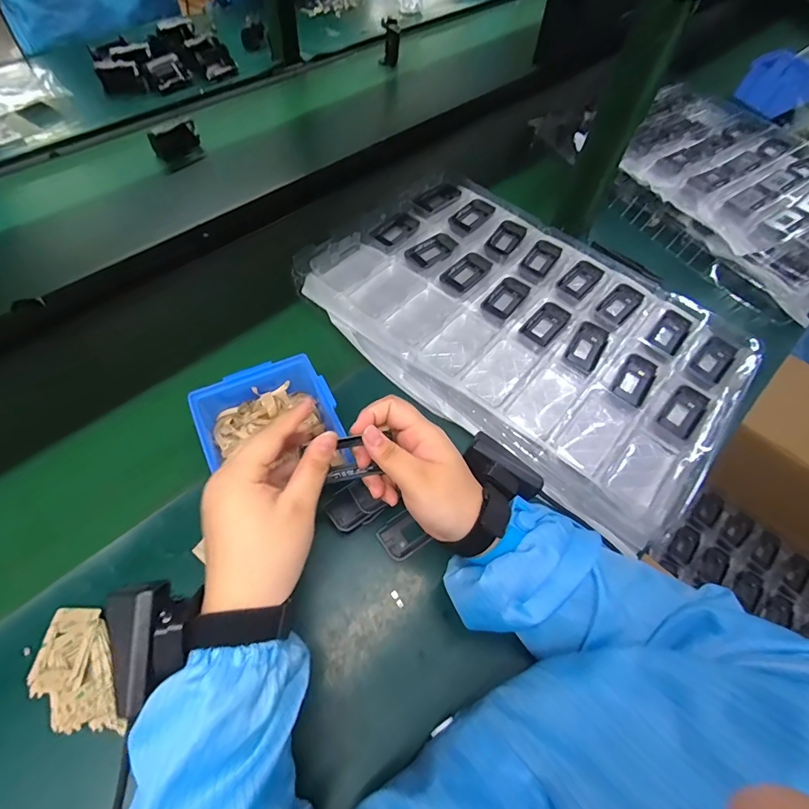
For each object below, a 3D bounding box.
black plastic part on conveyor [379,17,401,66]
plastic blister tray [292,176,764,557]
[{"bbox_3d":[-0.031,-0.780,0.944,0.042,0.087,0.027,3,59,-3],"label":"black plastic part on conveyor"},{"bbox_3d":[0.145,-0.105,0.543,0.502,0.041,0.320,37,65,18],"label":"plastic blister tray"}]

